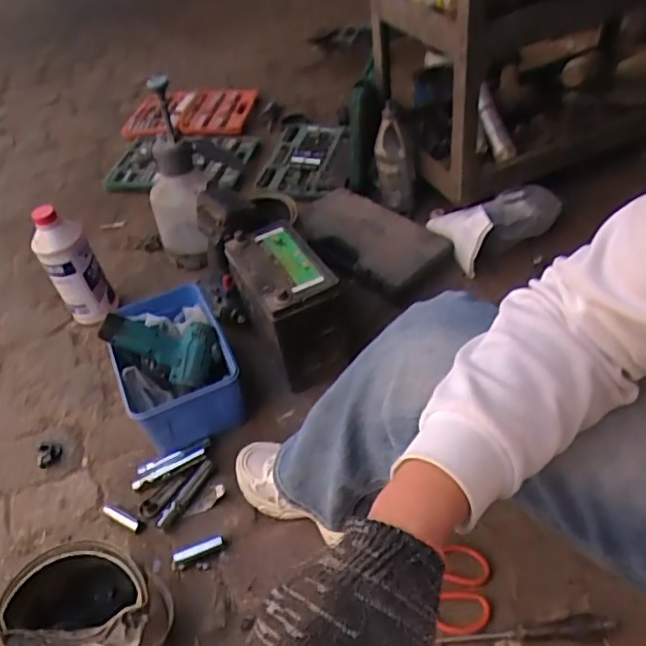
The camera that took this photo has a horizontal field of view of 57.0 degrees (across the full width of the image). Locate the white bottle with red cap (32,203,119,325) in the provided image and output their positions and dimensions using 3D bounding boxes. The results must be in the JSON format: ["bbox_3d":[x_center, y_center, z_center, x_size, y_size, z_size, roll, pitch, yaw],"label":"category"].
[{"bbox_3d":[-0.442,-0.088,1.070,0.089,0.246,0.069,-35,51,-23],"label":"white bottle with red cap"}]

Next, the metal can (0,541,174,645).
[{"bbox_3d":[-0.291,0.363,0.729,0.187,0.147,0.152,15,50,20],"label":"metal can"}]

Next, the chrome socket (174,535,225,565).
[{"bbox_3d":[-0.177,0.324,0.847,0.073,0.017,0.019,-18,46,-9],"label":"chrome socket"}]

